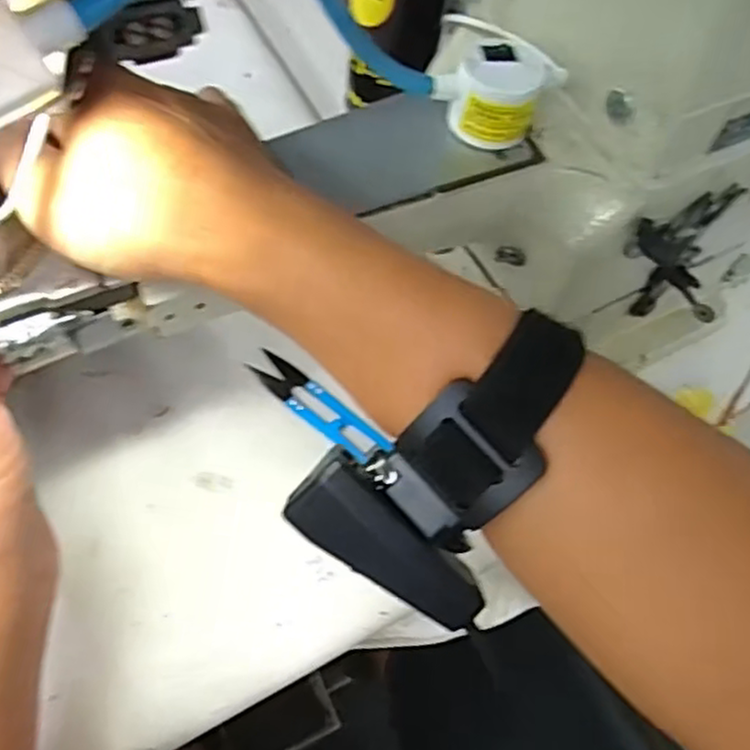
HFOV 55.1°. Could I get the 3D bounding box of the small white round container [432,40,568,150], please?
[{"bbox_3d":[0.051,-0.118,0.306,0.039,0.029,0.034,35,62,16],"label":"small white round container"}]

